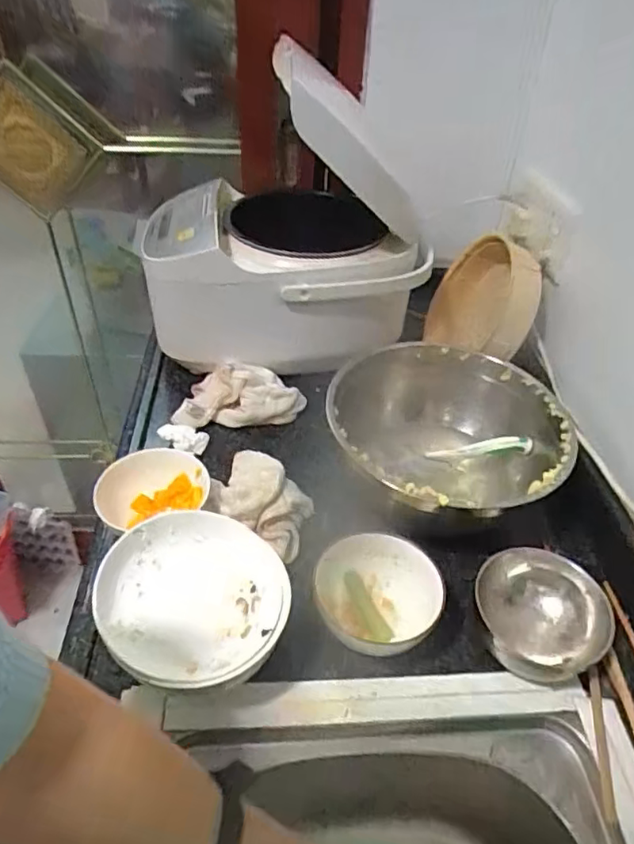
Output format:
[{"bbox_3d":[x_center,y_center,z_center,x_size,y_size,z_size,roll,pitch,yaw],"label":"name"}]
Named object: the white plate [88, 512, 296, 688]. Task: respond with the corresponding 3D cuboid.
[{"bbox_3d":[-0.101,0.147,0.484,0.151,0.038,0.148,1,42,-1],"label":"white plate"}]

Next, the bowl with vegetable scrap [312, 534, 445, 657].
[{"bbox_3d":[0.054,0.165,0.537,0.111,0.057,0.107,1,42,-1],"label":"bowl with vegetable scrap"}]

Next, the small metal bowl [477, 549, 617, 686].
[{"bbox_3d":[0.203,0.177,0.526,0.110,0.064,0.098,8,42,7],"label":"small metal bowl"}]

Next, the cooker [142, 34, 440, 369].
[{"bbox_3d":[-0.048,-0.286,0.776,0.325,0.338,0.280,0,42,-2],"label":"cooker"}]

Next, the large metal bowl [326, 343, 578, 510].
[{"bbox_3d":[0.140,0.027,0.643,0.241,0.108,0.248,1,42,-1],"label":"large metal bowl"}]

